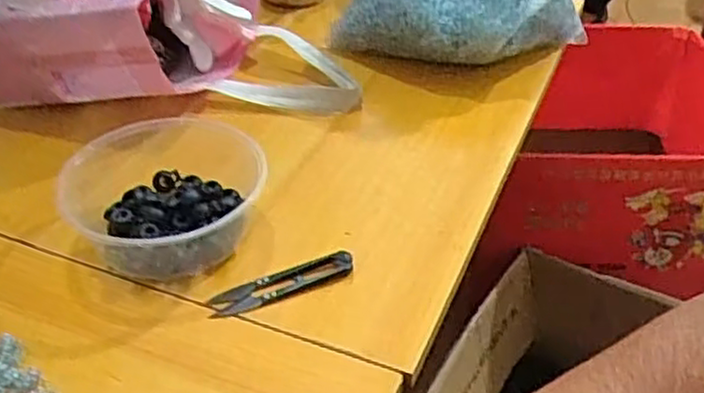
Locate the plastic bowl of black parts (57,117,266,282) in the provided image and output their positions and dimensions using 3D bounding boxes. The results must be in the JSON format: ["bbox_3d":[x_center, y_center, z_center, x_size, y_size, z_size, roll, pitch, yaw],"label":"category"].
[{"bbox_3d":[-0.136,0.005,0.540,0.126,0.062,0.142,1,39,3],"label":"plastic bowl of black parts"}]

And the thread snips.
[{"bbox_3d":[-0.047,0.060,0.509,0.101,0.010,0.023,-14,41,-16],"label":"thread snips"}]

